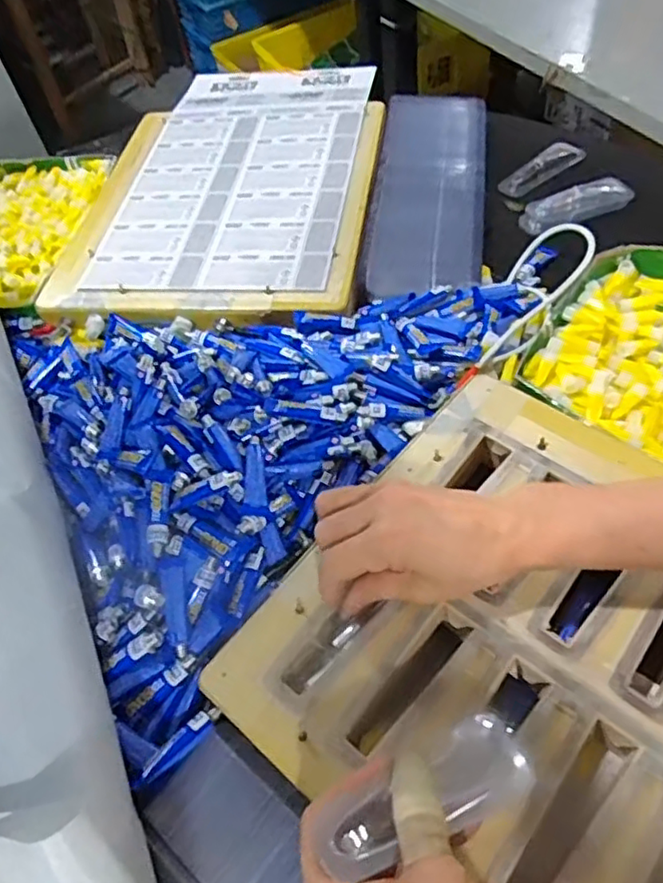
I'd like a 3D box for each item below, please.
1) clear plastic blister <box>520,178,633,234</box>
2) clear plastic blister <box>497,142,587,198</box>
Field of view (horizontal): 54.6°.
[{"bbox_3d":[0.239,-0.236,0.632,0.110,0.024,0.032,-19,55,-5],"label":"clear plastic blister"},{"bbox_3d":[0.222,-0.289,0.678,0.100,0.013,0.036,-36,58,-16],"label":"clear plastic blister"}]

